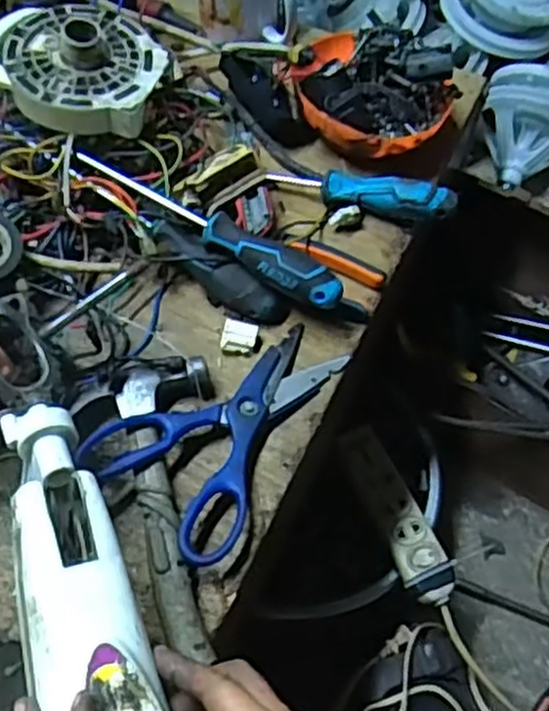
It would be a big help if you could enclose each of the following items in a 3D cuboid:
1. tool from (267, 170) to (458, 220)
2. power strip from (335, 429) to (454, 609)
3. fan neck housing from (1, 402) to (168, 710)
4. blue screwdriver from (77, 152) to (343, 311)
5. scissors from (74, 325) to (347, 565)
[{"bbox_3d":[0.074,-0.143,0.643,0.156,0.036,0.031,20,58,11],"label":"tool"},{"bbox_3d":[0.116,0.149,0.728,0.049,0.029,0.181,-18,59,-13],"label":"power strip"},{"bbox_3d":[-0.100,0.140,0.398,0.059,0.049,0.251,-19,63,-14],"label":"fan neck housing"},{"bbox_3d":[-0.050,-0.098,0.586,0.233,0.038,0.034,30,61,17],"label":"blue screwdriver"},{"bbox_3d":[-0.030,0.044,0.528,0.118,0.025,0.189,33,61,18],"label":"scissors"}]

